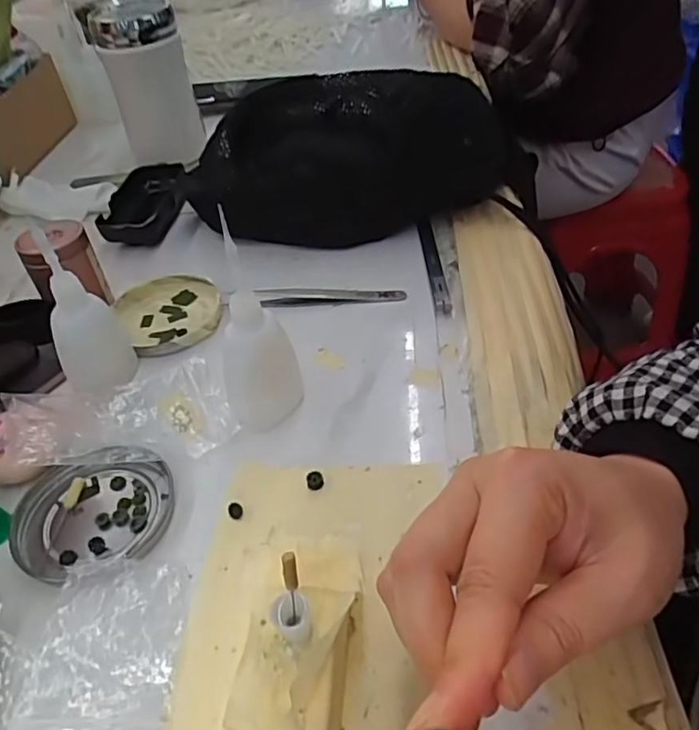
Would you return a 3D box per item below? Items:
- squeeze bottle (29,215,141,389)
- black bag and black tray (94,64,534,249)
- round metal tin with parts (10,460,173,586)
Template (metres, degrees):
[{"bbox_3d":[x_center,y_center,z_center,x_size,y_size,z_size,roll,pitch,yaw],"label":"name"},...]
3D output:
[{"bbox_3d":[-0.157,-0.031,0.354,0.039,0.105,0.033,-21,45,-15],"label":"squeeze bottle"},{"bbox_3d":[-0.026,-0.169,0.487,0.359,0.106,0.119,-2,43,5],"label":"black bag and black tray"},{"bbox_3d":[-0.131,0.078,0.311,0.075,0.009,0.069,-3,43,3],"label":"round metal tin with parts"}]

